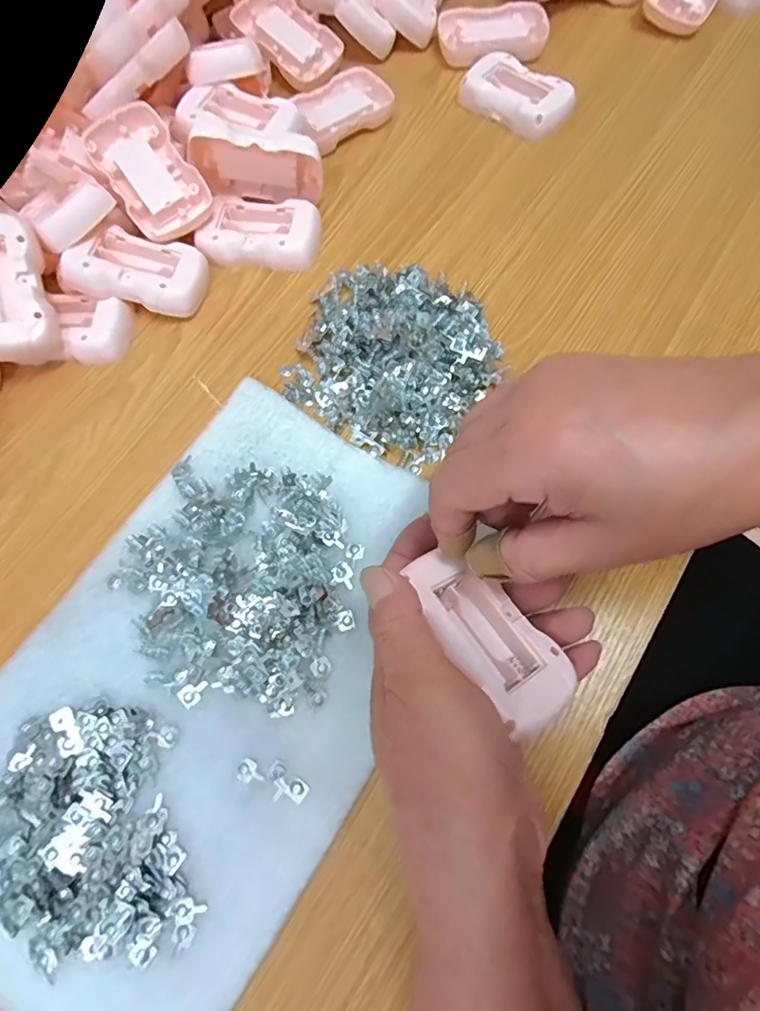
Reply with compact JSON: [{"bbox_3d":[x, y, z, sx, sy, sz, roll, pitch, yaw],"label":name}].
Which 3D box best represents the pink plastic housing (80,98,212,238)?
[{"bbox_3d":[-0.157,-0.226,0.353,0.053,0.012,0.086,-34,92,-7],"label":"pink plastic housing"}]

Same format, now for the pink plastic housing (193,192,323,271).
[{"bbox_3d":[-0.084,-0.192,0.368,0.079,0.019,0.048,8,68,6],"label":"pink plastic housing"}]

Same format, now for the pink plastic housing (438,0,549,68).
[{"bbox_3d":[0.094,-0.394,0.435,0.085,0.018,0.047,-3,68,1],"label":"pink plastic housing"}]

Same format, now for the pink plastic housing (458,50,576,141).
[{"bbox_3d":[0.107,-0.319,0.408,0.083,0.021,0.048,40,75,16],"label":"pink plastic housing"}]

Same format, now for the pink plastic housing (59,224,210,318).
[{"bbox_3d":[-0.161,-0.158,0.349,0.083,0.021,0.050,14,65,-9],"label":"pink plastic housing"}]

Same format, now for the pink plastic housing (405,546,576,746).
[{"bbox_3d":[0.045,0.058,0.229,0.039,0.018,0.080,-29,68,-33],"label":"pink plastic housing"}]

